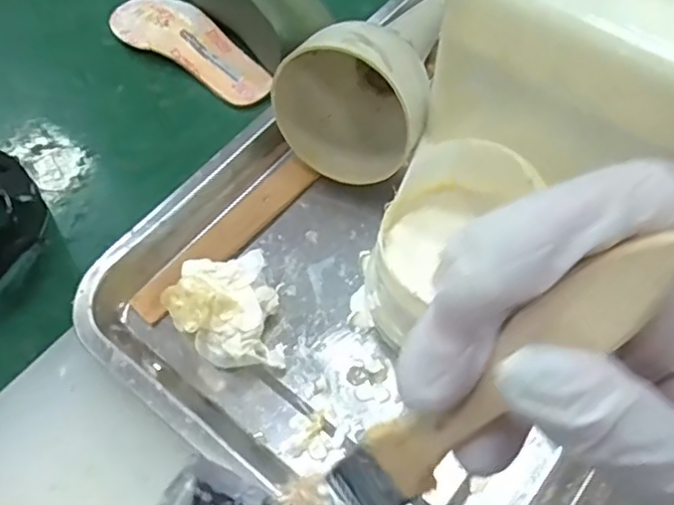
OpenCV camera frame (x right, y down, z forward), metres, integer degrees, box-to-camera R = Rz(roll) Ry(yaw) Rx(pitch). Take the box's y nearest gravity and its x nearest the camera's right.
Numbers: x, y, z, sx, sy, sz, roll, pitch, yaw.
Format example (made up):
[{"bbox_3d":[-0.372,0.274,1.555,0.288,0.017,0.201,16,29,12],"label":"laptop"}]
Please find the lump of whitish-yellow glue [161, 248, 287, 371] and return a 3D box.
[{"bbox_3d":[-0.061,0.032,0.350,0.056,0.035,0.061,-8,60,-2],"label":"lump of whitish-yellow glue"}]

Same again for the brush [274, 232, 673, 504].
[{"bbox_3d":[0.026,0.045,0.163,0.013,0.145,0.027,-3,52,-41],"label":"brush"}]

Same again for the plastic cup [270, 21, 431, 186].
[{"bbox_3d":[0.012,-0.092,0.385,0.093,0.089,0.064,24,64,15],"label":"plastic cup"}]

